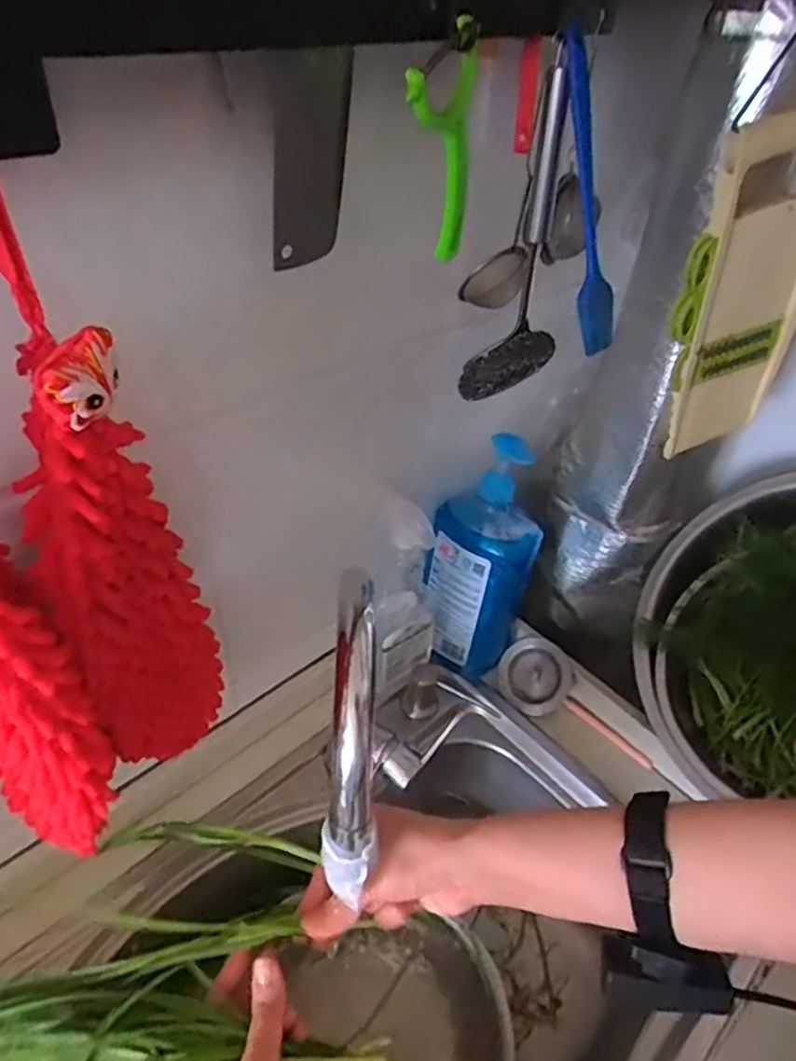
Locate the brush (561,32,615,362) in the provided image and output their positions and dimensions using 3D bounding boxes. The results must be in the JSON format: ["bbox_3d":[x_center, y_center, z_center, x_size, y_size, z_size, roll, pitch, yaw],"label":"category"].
[{"bbox_3d":[0.131,-0.226,0.459,0.026,0.197,0.025,-29,29,-32],"label":"brush"}]

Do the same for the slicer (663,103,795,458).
[{"bbox_3d":[0.273,-0.194,0.535,0.124,0.265,0.058,-13,44,-13],"label":"slicer"}]

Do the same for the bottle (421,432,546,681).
[{"bbox_3d":[0.088,0.032,0.709,0.091,0.283,0.087,30,48,26],"label":"bottle"}]

